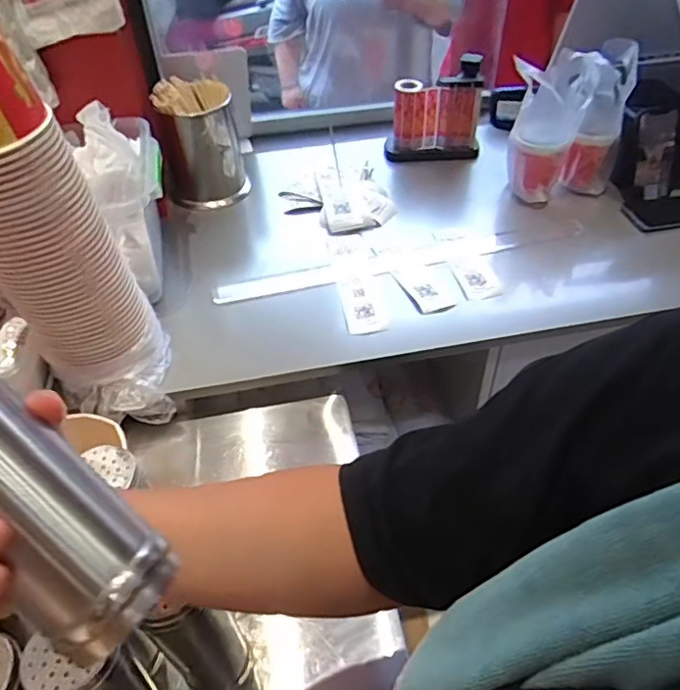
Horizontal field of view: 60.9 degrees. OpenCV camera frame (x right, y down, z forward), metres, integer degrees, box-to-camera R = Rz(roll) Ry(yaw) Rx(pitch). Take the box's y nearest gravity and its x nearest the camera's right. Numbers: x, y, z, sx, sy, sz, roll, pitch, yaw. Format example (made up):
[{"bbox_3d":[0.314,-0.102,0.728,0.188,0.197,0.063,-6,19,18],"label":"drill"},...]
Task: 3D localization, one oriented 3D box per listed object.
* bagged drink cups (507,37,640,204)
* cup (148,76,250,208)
[{"bbox_3d":[0.373,-0.364,0.953,0.170,0.215,0.103,-15,46,-12],"label":"bagged drink cups"},{"bbox_3d":[-0.244,-0.348,1.013,0.139,0.196,0.110,-14,46,-11],"label":"cup"}]

